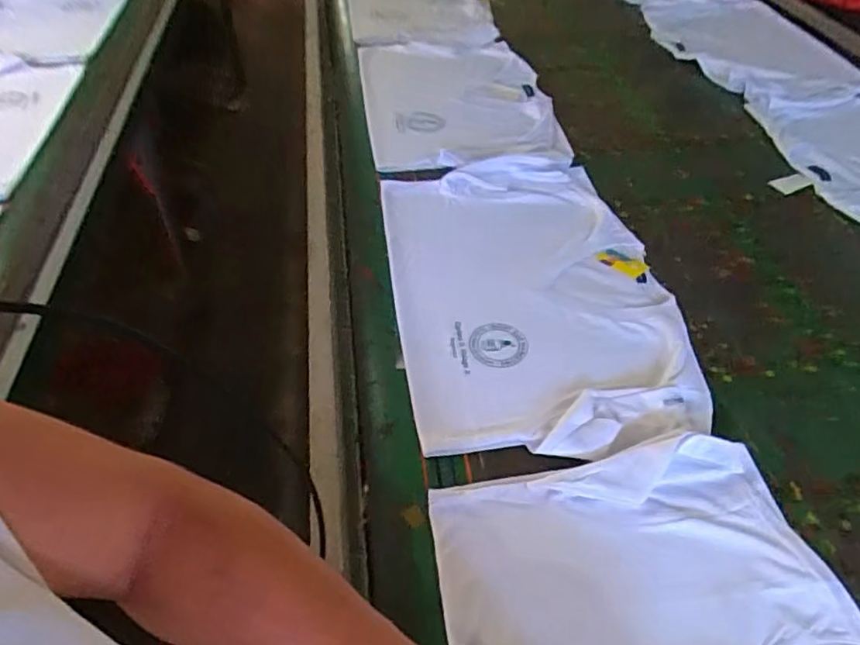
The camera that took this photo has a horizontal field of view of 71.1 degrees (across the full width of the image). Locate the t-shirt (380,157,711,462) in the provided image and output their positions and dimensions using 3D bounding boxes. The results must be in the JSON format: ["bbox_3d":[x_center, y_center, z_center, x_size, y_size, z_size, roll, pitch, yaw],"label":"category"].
[{"bbox_3d":[0.133,-0.056,0.836,0.360,0.026,0.544,-6,46,-4],"label":"t-shirt"}]

